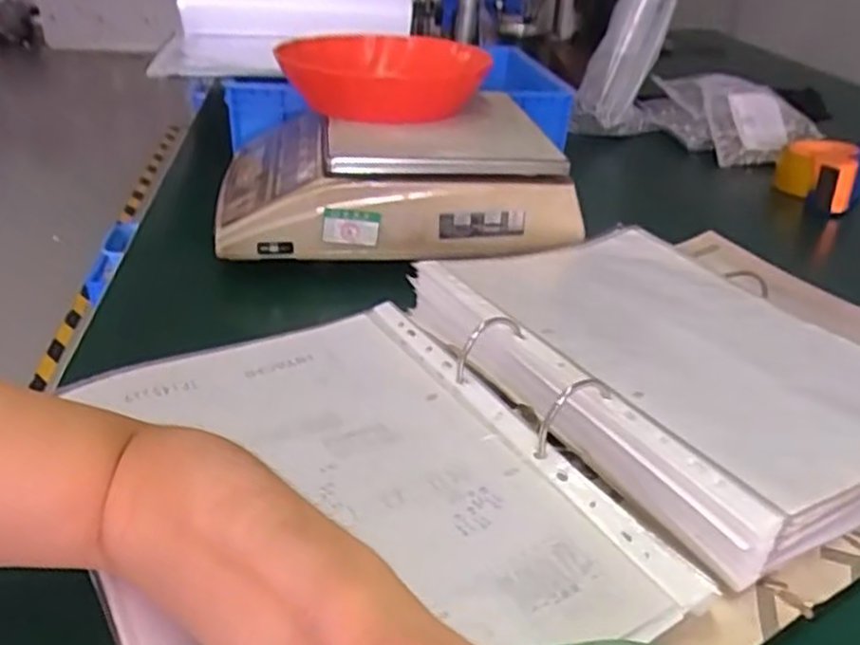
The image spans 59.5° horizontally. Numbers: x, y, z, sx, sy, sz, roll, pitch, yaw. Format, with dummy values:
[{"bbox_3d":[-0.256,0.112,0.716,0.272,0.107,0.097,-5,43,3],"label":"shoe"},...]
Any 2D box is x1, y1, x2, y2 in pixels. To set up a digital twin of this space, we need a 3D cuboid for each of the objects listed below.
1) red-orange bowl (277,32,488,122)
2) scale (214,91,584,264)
[{"bbox_3d":[-0.050,-0.228,0.699,0.181,0.045,0.161,13,32,17],"label":"red-orange bowl"},{"bbox_3d":[-0.037,-0.151,0.714,0.305,0.091,0.211,-1,30,-6],"label":"scale"}]

